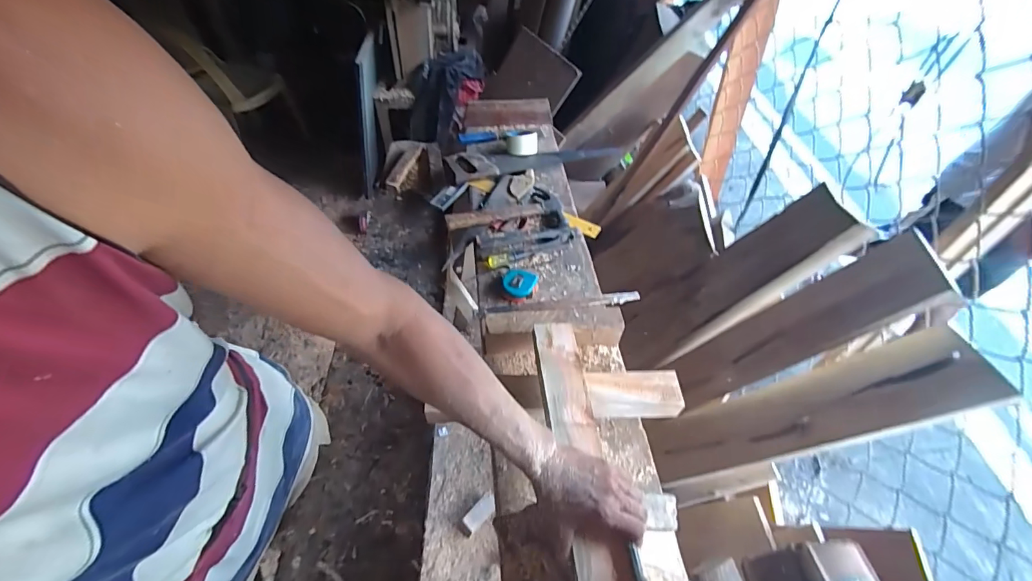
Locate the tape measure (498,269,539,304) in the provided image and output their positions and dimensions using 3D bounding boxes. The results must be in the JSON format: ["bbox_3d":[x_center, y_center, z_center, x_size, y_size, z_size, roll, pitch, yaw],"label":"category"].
[{"bbox_3d":[0.006,-0.016,0.923,0.081,0.038,0.081,4,51,0],"label":"tape measure"}]

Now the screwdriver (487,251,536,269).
[{"bbox_3d":[-0.010,-0.073,0.986,0.109,0.021,0.035,-16,54,-15],"label":"screwdriver"}]

